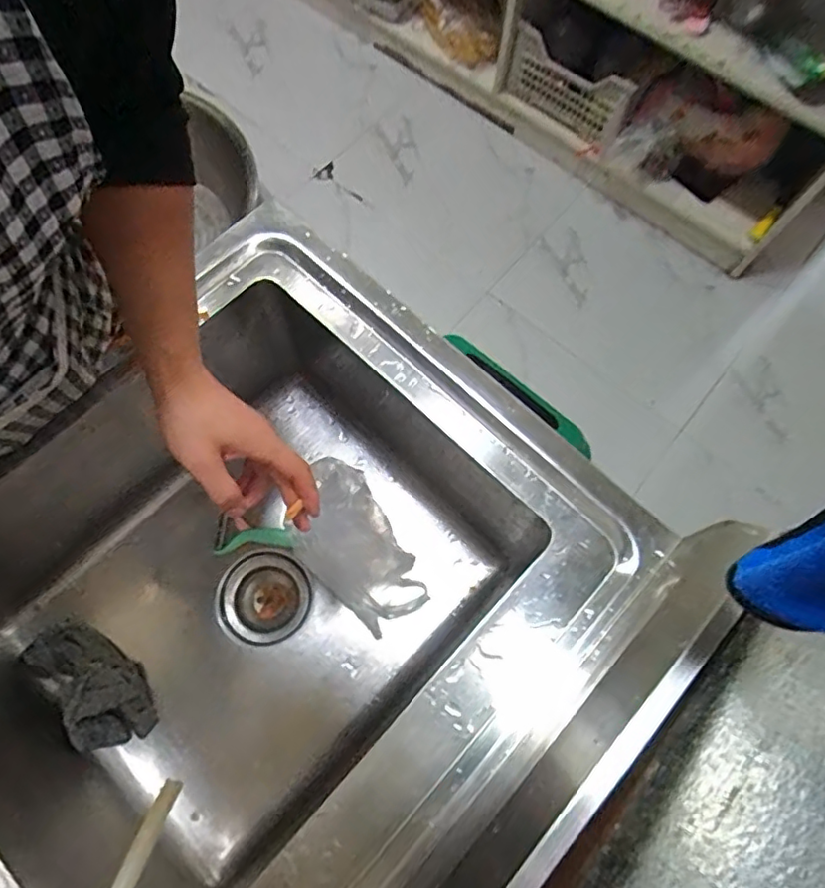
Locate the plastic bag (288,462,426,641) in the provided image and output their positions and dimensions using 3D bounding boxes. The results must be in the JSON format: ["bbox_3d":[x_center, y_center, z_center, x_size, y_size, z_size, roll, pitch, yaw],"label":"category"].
[{"bbox_3d":[-0.083,0.132,0.762,0.127,0.063,0.228,-30,75,-11],"label":"plastic bag"}]

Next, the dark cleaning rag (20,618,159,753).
[{"bbox_3d":[-0.387,0.287,0.699,0.086,0.050,0.175,-42,77,-14],"label":"dark cleaning rag"}]

